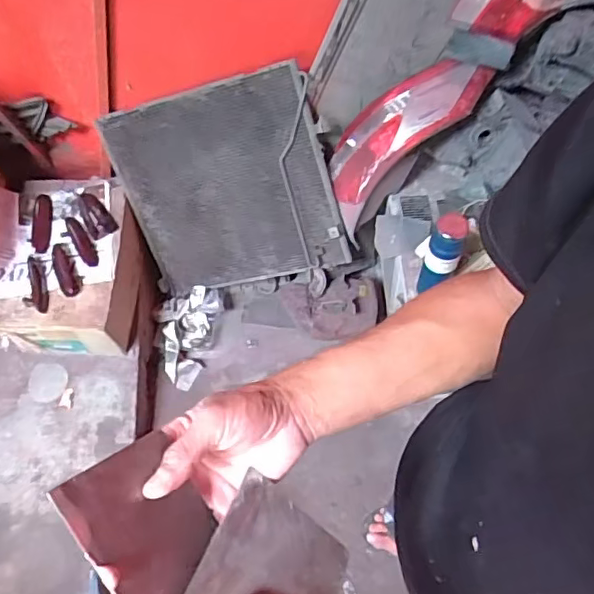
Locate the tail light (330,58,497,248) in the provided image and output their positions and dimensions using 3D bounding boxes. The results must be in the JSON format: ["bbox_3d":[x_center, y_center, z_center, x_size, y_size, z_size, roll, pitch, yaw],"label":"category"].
[{"bbox_3d":[0.190,-0.317,1.210,0.130,0.478,0.135,15,52,-30],"label":"tail light"}]

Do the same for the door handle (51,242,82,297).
[{"bbox_3d":[-0.583,-0.064,1.462,0.055,0.038,0.156,-24,60,-11],"label":"door handle"}]

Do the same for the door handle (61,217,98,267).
[{"bbox_3d":[-0.560,-0.137,1.496,0.051,0.030,0.180,-33,62,-15],"label":"door handle"}]

